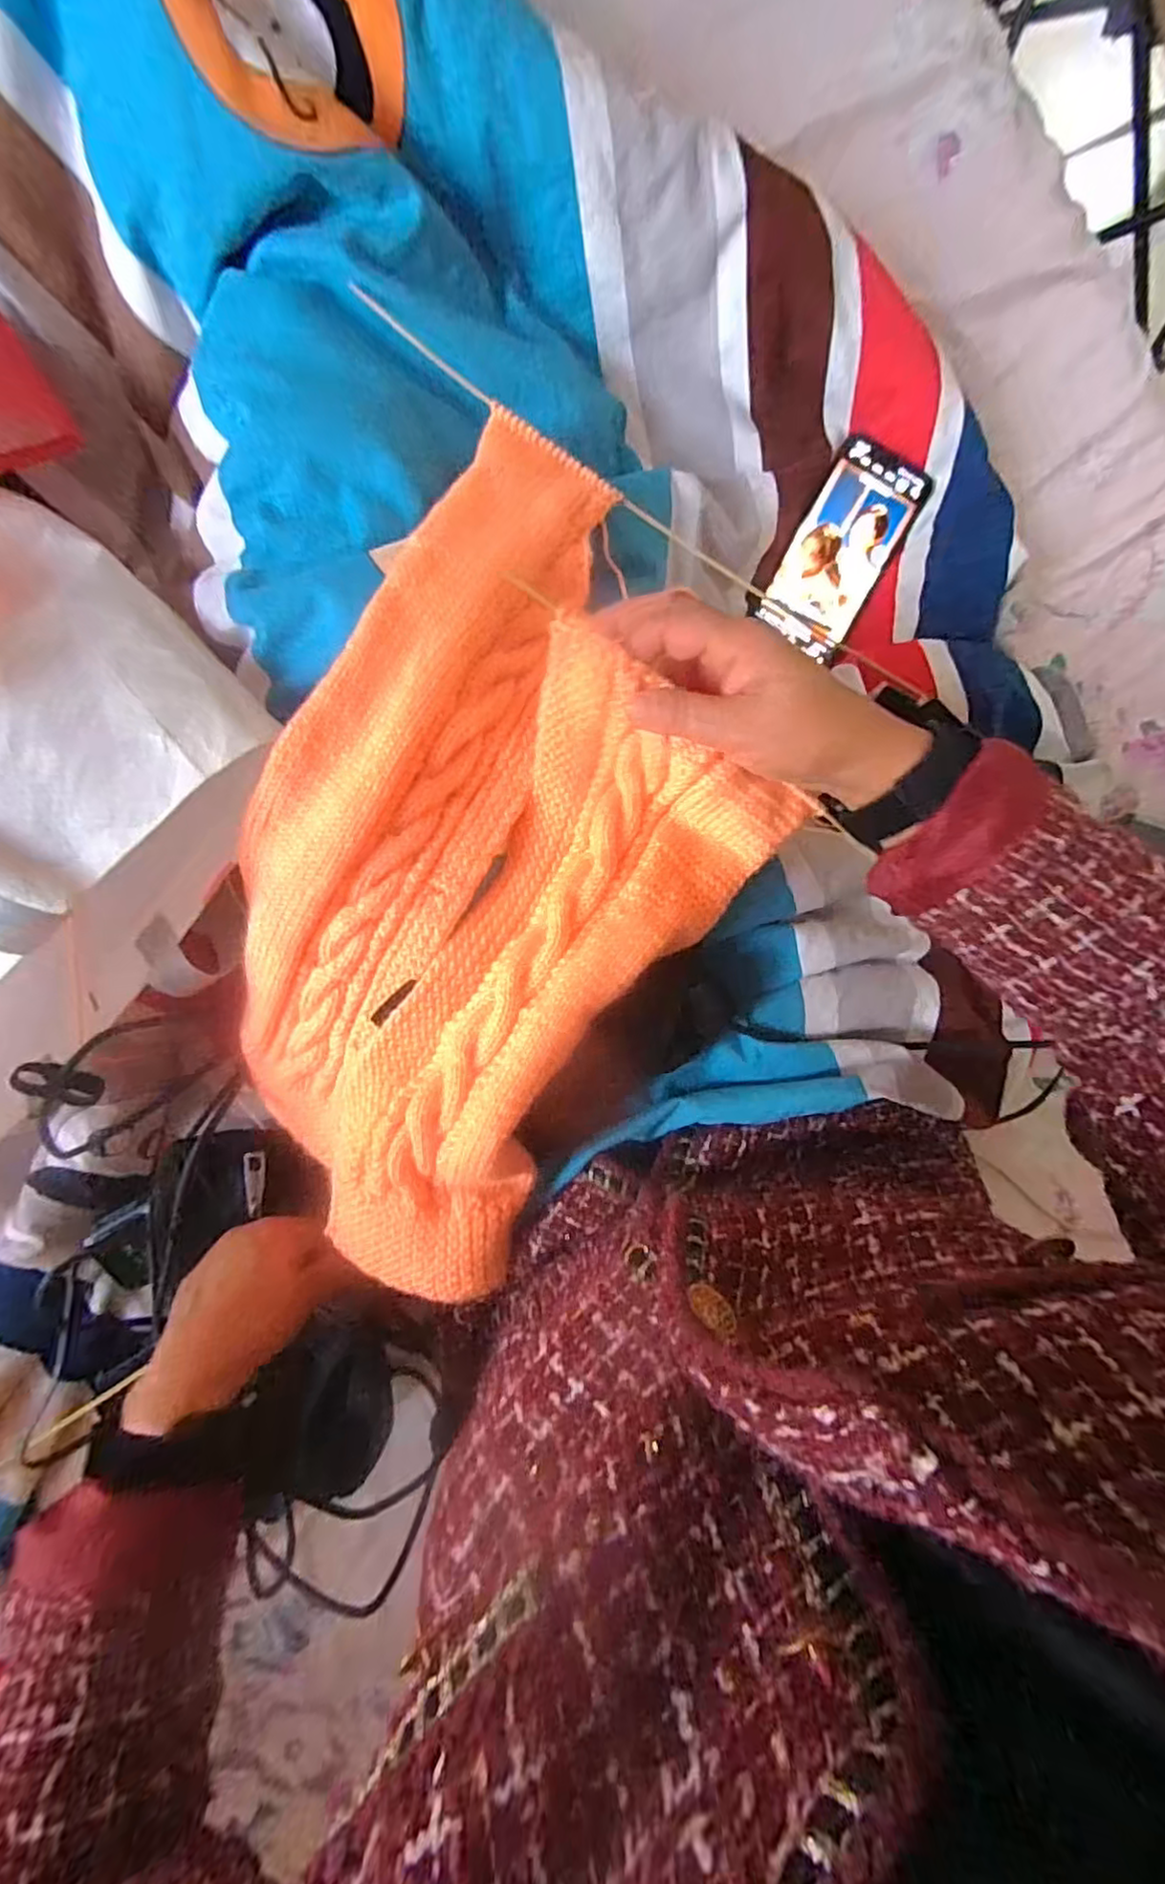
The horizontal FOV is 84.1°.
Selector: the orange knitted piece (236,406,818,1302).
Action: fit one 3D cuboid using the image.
[{"bbox_3d":[-0.041,-0.029,0.339,0.242,0.083,0.420,30,94,-7],"label":"orange knitted piece"}]

